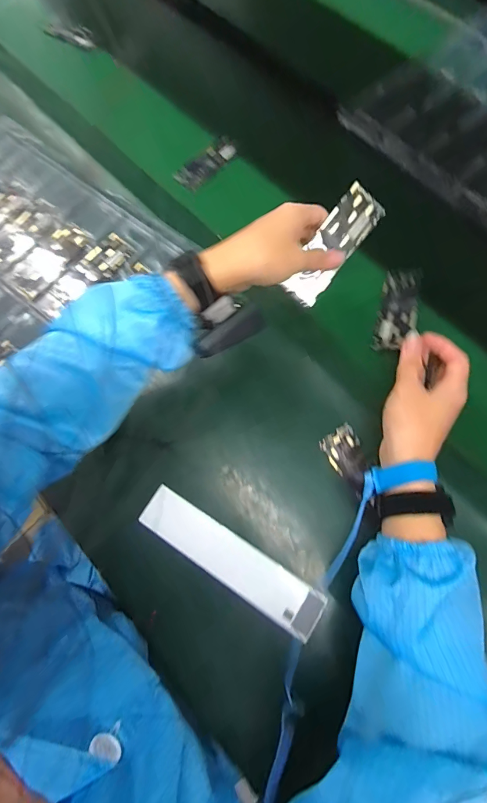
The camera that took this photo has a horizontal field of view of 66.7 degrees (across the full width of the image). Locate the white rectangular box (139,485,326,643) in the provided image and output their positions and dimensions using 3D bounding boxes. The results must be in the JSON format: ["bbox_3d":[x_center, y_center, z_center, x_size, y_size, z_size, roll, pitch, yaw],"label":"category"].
[{"bbox_3d":[-0.015,0.173,0.406,0.216,0.009,0.048,31,70,12],"label":"white rectangular box"}]

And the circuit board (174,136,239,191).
[{"bbox_3d":[-0.056,-0.381,0.585,0.037,0.018,0.115,39,76,13],"label":"circuit board"}]

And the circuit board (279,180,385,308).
[{"bbox_3d":[0.095,-0.164,0.397,0.045,0.008,0.127,35,100,-14],"label":"circuit board"}]

